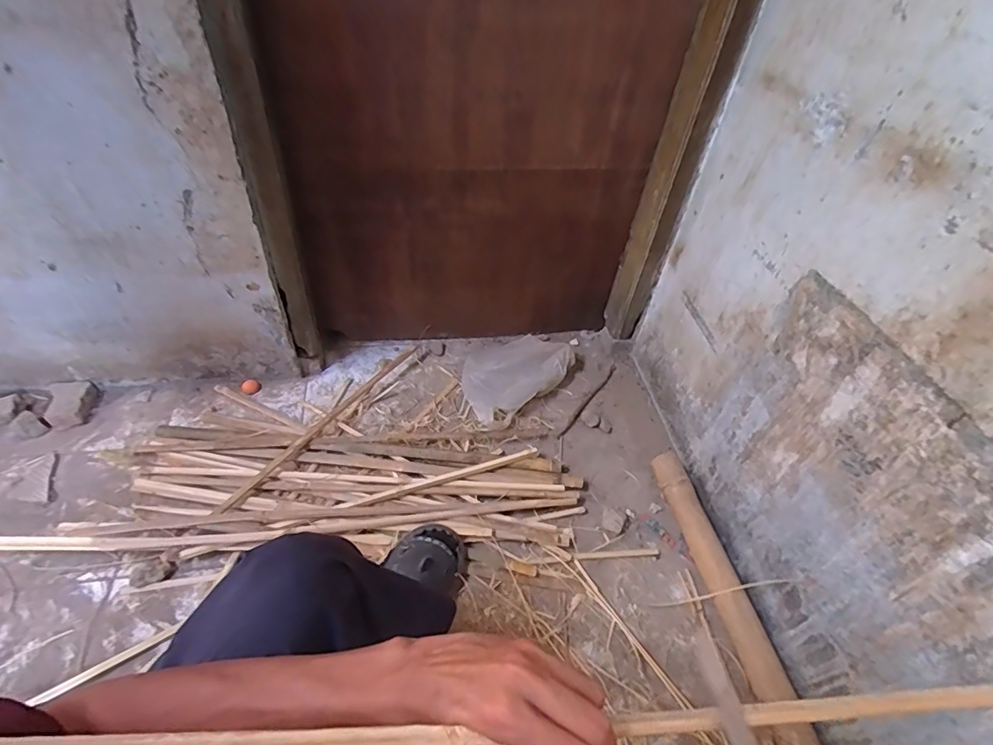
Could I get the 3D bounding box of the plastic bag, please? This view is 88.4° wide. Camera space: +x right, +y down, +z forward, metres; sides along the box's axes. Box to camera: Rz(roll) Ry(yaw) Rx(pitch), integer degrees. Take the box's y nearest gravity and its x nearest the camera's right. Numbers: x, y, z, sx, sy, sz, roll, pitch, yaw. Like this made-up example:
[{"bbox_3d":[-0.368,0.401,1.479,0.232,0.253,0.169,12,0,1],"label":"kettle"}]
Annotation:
[{"bbox_3d":[0.032,-0.006,1.360,0.326,0.073,0.243,-30,56,-30],"label":"plastic bag"}]

